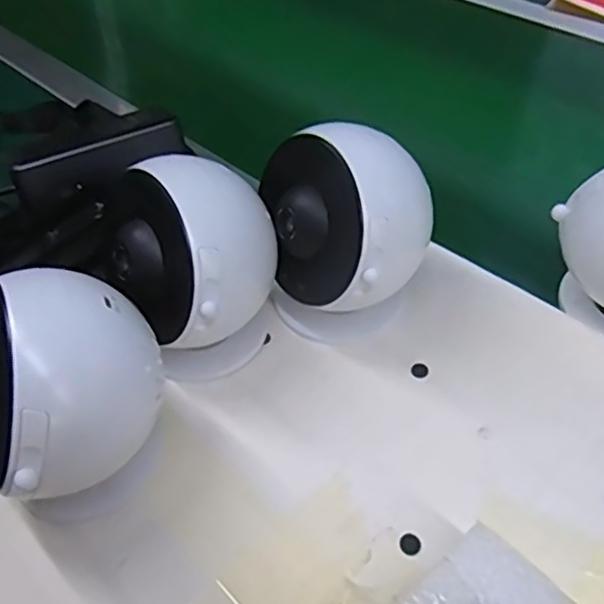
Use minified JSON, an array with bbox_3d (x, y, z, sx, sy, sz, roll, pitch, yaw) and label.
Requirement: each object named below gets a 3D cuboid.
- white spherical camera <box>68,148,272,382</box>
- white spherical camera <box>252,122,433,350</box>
[{"bbox_3d":[-0.065,-0.016,0.375,0.084,0.120,0.085,23,52,24],"label":"white spherical camera"},{"bbox_3d":[0.025,-0.038,0.387,0.082,0.124,0.079,-2,46,2],"label":"white spherical camera"}]

